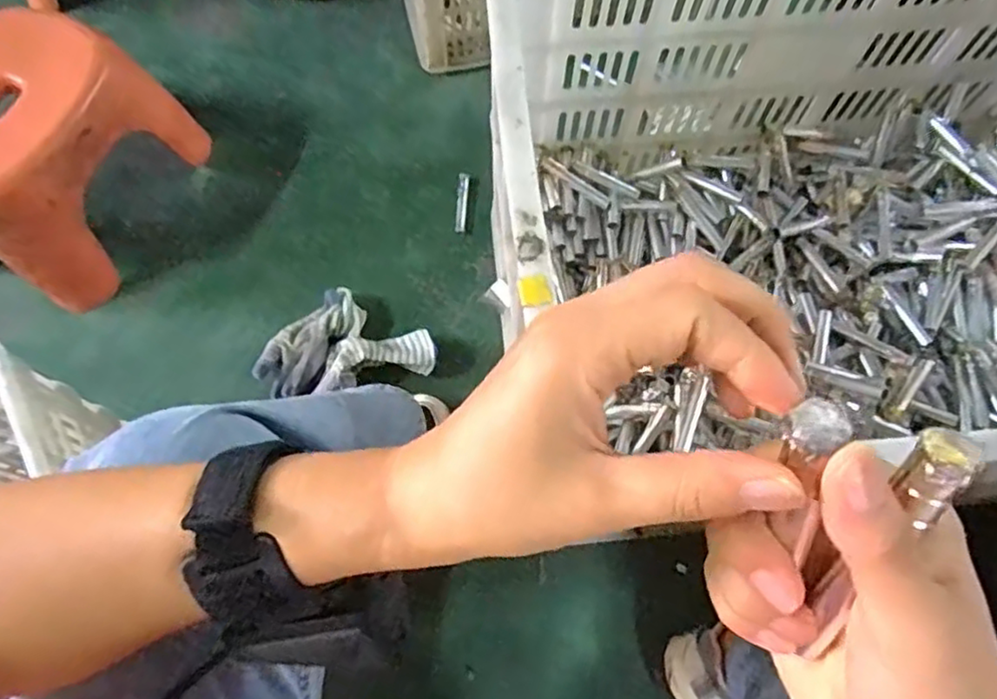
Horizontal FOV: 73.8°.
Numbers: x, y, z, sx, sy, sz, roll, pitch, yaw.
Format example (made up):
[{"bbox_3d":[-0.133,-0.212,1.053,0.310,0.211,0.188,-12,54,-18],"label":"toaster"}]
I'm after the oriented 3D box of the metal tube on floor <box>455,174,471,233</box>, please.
[{"bbox_3d":[-0.050,-0.201,0.907,0.016,0.012,0.087,6,70,1],"label":"metal tube on floor"}]

